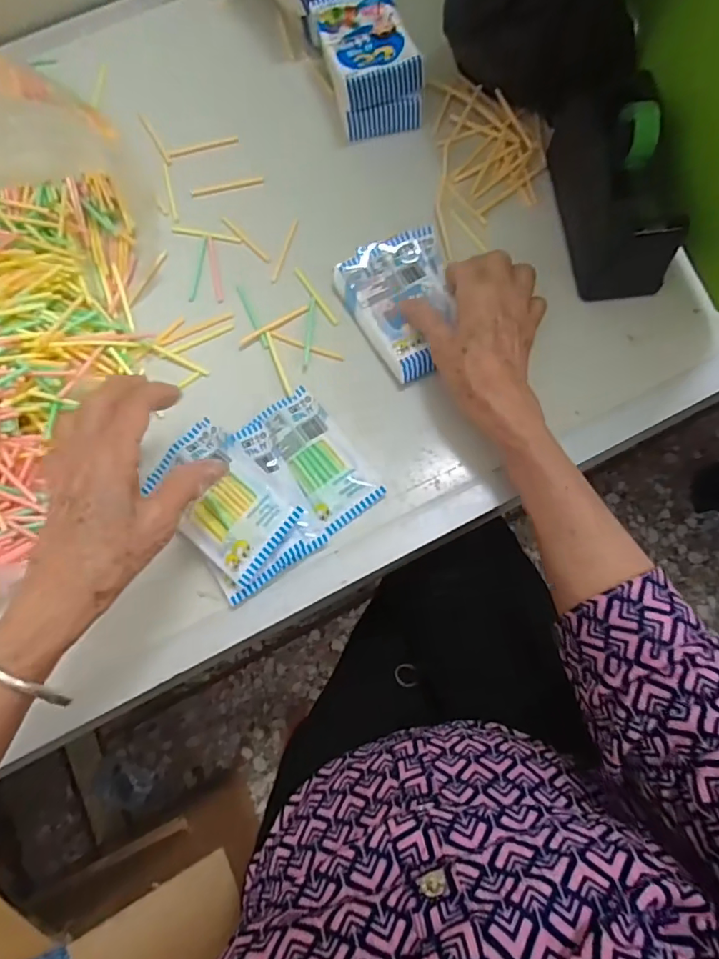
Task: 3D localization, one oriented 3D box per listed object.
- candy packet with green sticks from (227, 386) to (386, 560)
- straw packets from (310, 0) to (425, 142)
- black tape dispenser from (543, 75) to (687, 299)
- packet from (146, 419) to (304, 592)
[{"bbox_3d":[-0.041,-0.009,0.386,0.074,0.012,0.102,-36,76,-8],"label":"candy packet with green sticks"},{"bbox_3d":[0.006,-0.365,0.467,0.072,0.045,0.113,-12,74,-2],"label":"straw packets"},{"bbox_3d":[0.192,-0.219,0.403,0.057,0.075,0.146,-7,74,0],"label":"black tape dispenser"},{"bbox_3d":[-0.095,0.013,0.364,0.104,0.015,0.065,43,80,12],"label":"packet"}]

